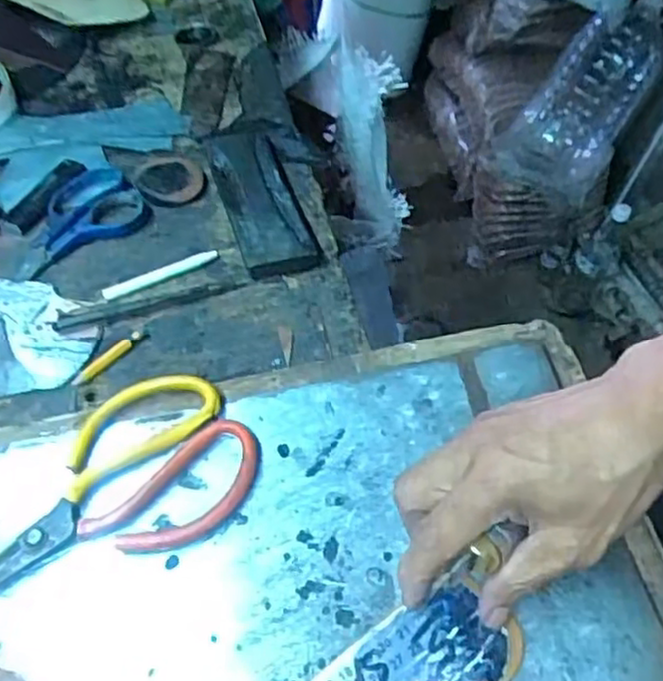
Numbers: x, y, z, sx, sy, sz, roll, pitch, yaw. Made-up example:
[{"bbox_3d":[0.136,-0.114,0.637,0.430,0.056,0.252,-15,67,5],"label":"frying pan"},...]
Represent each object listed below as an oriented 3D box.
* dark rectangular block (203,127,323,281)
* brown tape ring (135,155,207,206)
[{"bbox_3d":[-0.060,-0.121,0.571,0.055,0.016,0.182,-16,53,-11],"label":"dark rectangular block"},{"bbox_3d":[-0.131,-0.132,0.587,0.054,0.008,0.061,-15,55,-13],"label":"brown tape ring"}]

